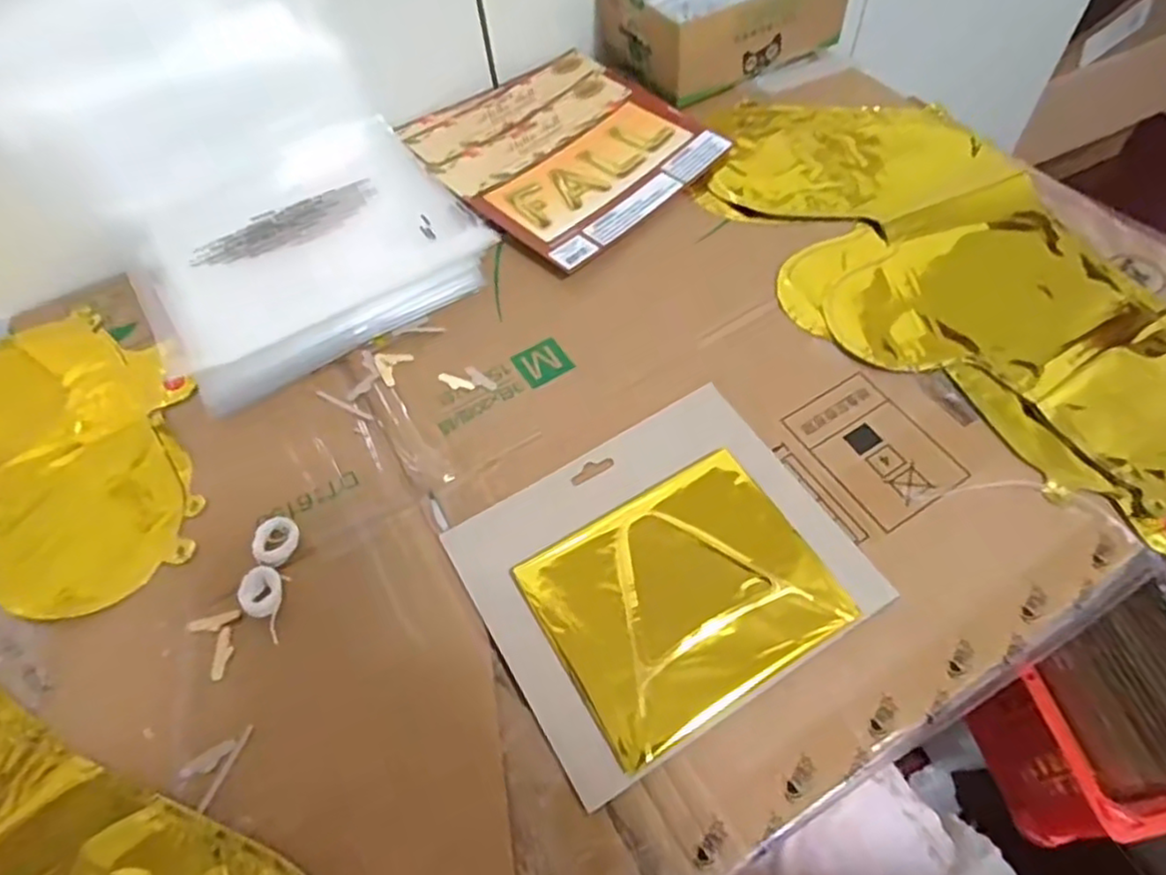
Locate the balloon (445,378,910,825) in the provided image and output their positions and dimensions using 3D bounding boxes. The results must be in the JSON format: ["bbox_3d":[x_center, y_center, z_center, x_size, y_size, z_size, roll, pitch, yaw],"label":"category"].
[{"bbox_3d":[0.041,0.068,0.372,0.188,0.015,0.163,-29,60,-13],"label":"balloon"}]

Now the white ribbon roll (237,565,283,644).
[{"bbox_3d":[-0.176,0.091,0.373,0.022,0.007,0.045,-12,58,-3],"label":"white ribbon roll"}]

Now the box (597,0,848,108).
[{"bbox_3d":[0.124,-0.390,0.614,0.191,0.064,0.142,-26,59,-11],"label":"box"}]

